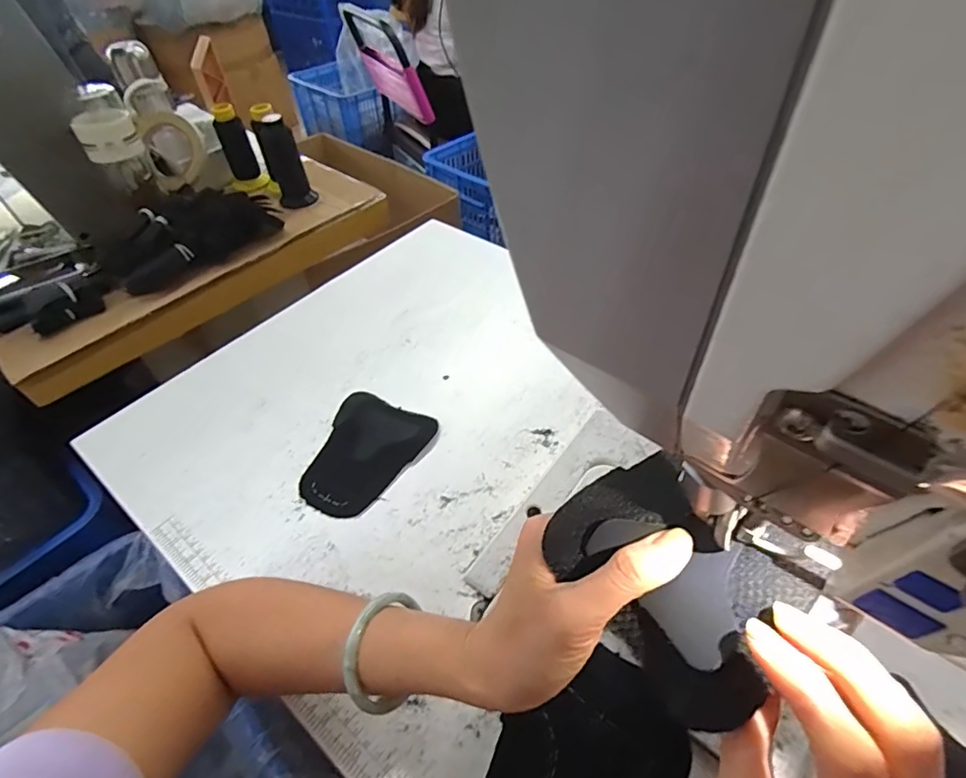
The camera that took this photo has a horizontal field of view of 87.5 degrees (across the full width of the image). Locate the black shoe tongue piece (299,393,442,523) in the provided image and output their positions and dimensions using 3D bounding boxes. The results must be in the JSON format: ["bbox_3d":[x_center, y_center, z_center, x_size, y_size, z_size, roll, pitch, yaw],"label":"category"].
[{"bbox_3d":[-0.117,0.056,0.480,0.096,0.027,0.125,18,54,19],"label":"black shoe tongue piece"}]

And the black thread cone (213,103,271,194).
[{"bbox_3d":[-0.376,-0.367,0.773,0.052,0.112,0.042,-15,51,-8],"label":"black thread cone"}]

